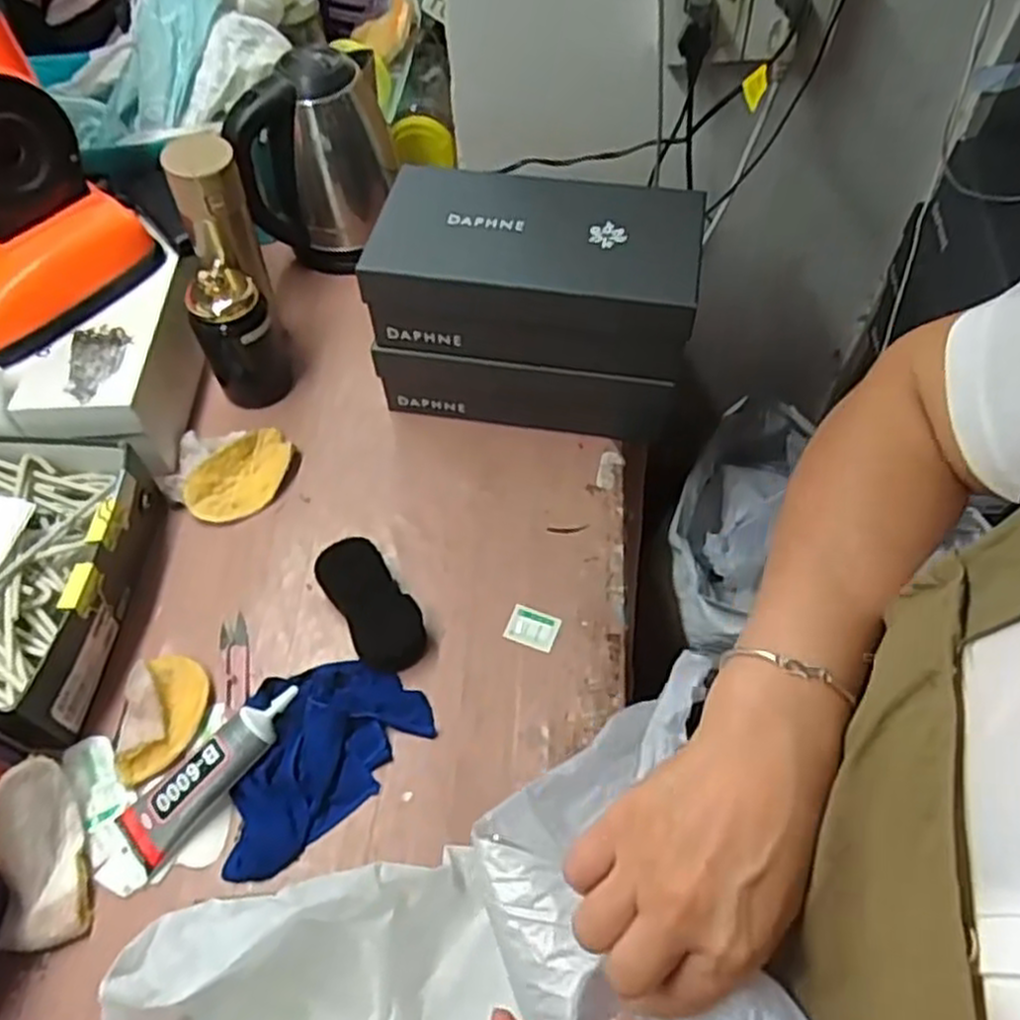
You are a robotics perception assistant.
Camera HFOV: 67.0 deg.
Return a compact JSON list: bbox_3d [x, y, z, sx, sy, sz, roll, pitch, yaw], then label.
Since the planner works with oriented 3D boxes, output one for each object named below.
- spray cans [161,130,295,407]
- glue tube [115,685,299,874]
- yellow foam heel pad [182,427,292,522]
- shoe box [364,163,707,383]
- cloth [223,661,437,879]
[{"bbox_3d":[-0.285,-0.223,0.780,0.081,0.259,0.118,-12,58,-7],"label":"spray cans"},{"bbox_3d":[-0.237,0.204,0.611,0.166,0.026,0.055,-43,65,-7],"label":"glue tube"},{"bbox_3d":[-0.268,-0.036,0.778,0.066,0.034,0.120,34,64,21],"label":"yellow foam heel pad"},{"bbox_3d":[0.029,-0.228,0.729,0.288,0.100,0.174,11,58,8],"label":"shoe box"},{"bbox_3d":[-0.168,0.197,0.630,0.121,0.035,0.192,38,65,23],"label":"cloth"}]

